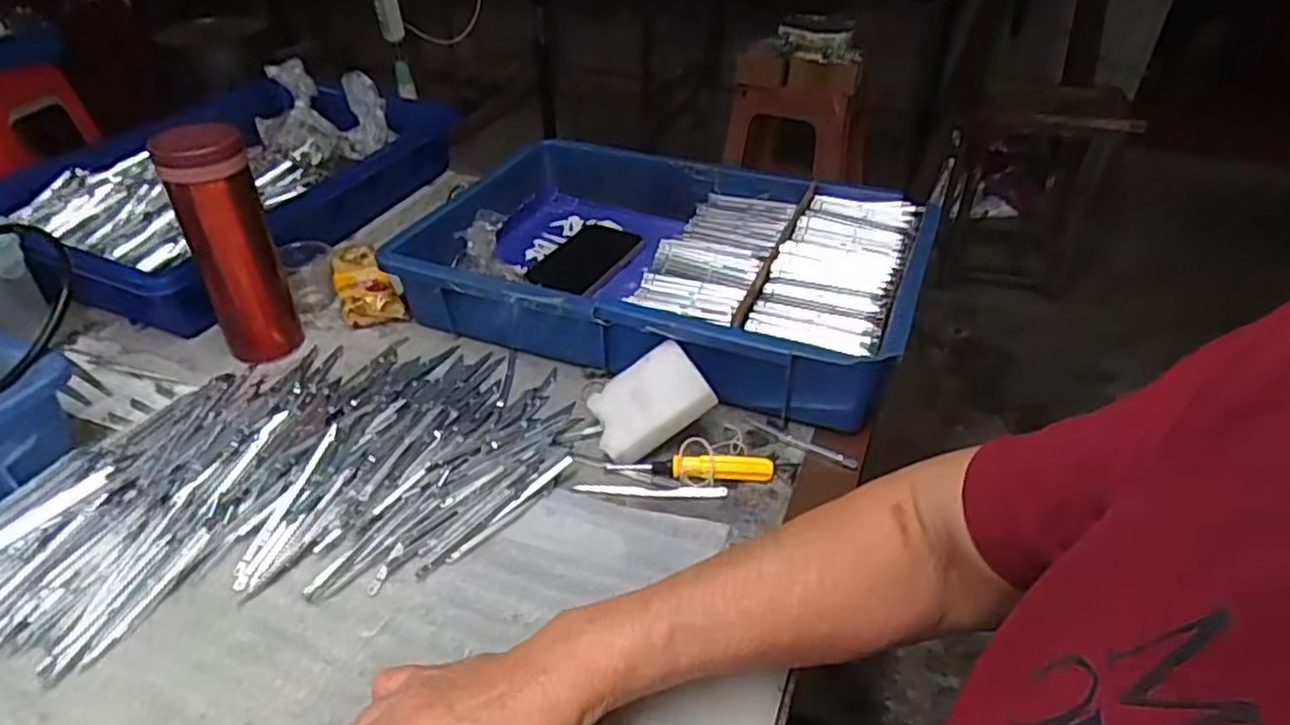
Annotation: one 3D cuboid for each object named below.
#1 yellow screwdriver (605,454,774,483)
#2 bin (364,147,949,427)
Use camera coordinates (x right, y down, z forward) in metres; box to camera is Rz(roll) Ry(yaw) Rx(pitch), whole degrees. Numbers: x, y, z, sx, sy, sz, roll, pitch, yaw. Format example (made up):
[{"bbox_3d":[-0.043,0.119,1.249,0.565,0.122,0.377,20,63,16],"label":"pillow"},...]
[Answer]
[{"bbox_3d":[0.032,0.074,0.519,0.114,0.018,0.014,1,37,0],"label":"yellow screwdriver"},{"bbox_3d":[0.021,-0.090,0.683,0.433,0.097,0.284,15,40,18],"label":"bin"}]

